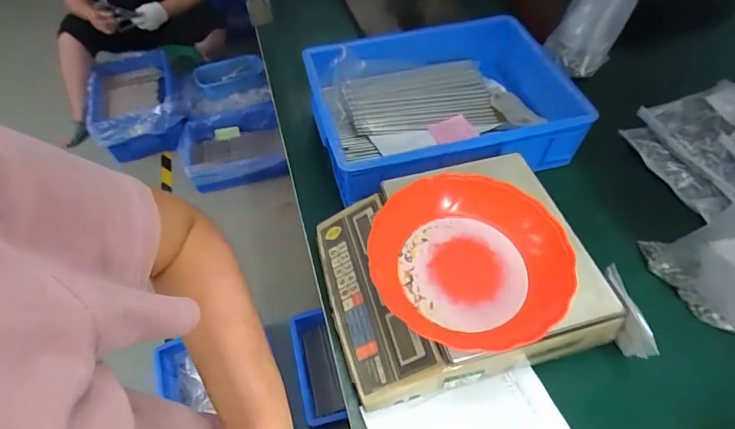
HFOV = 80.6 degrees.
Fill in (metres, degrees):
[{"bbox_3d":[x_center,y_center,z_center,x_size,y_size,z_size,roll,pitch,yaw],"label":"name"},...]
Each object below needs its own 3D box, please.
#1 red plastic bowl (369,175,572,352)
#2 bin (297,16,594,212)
[{"bbox_3d":[0.114,0.048,0.488,0.206,0.058,0.190,-1,55,1],"label":"red plastic bowl"},{"bbox_3d":[0.131,-0.194,0.746,0.434,0.118,0.291,-14,56,-8],"label":"bin"}]

